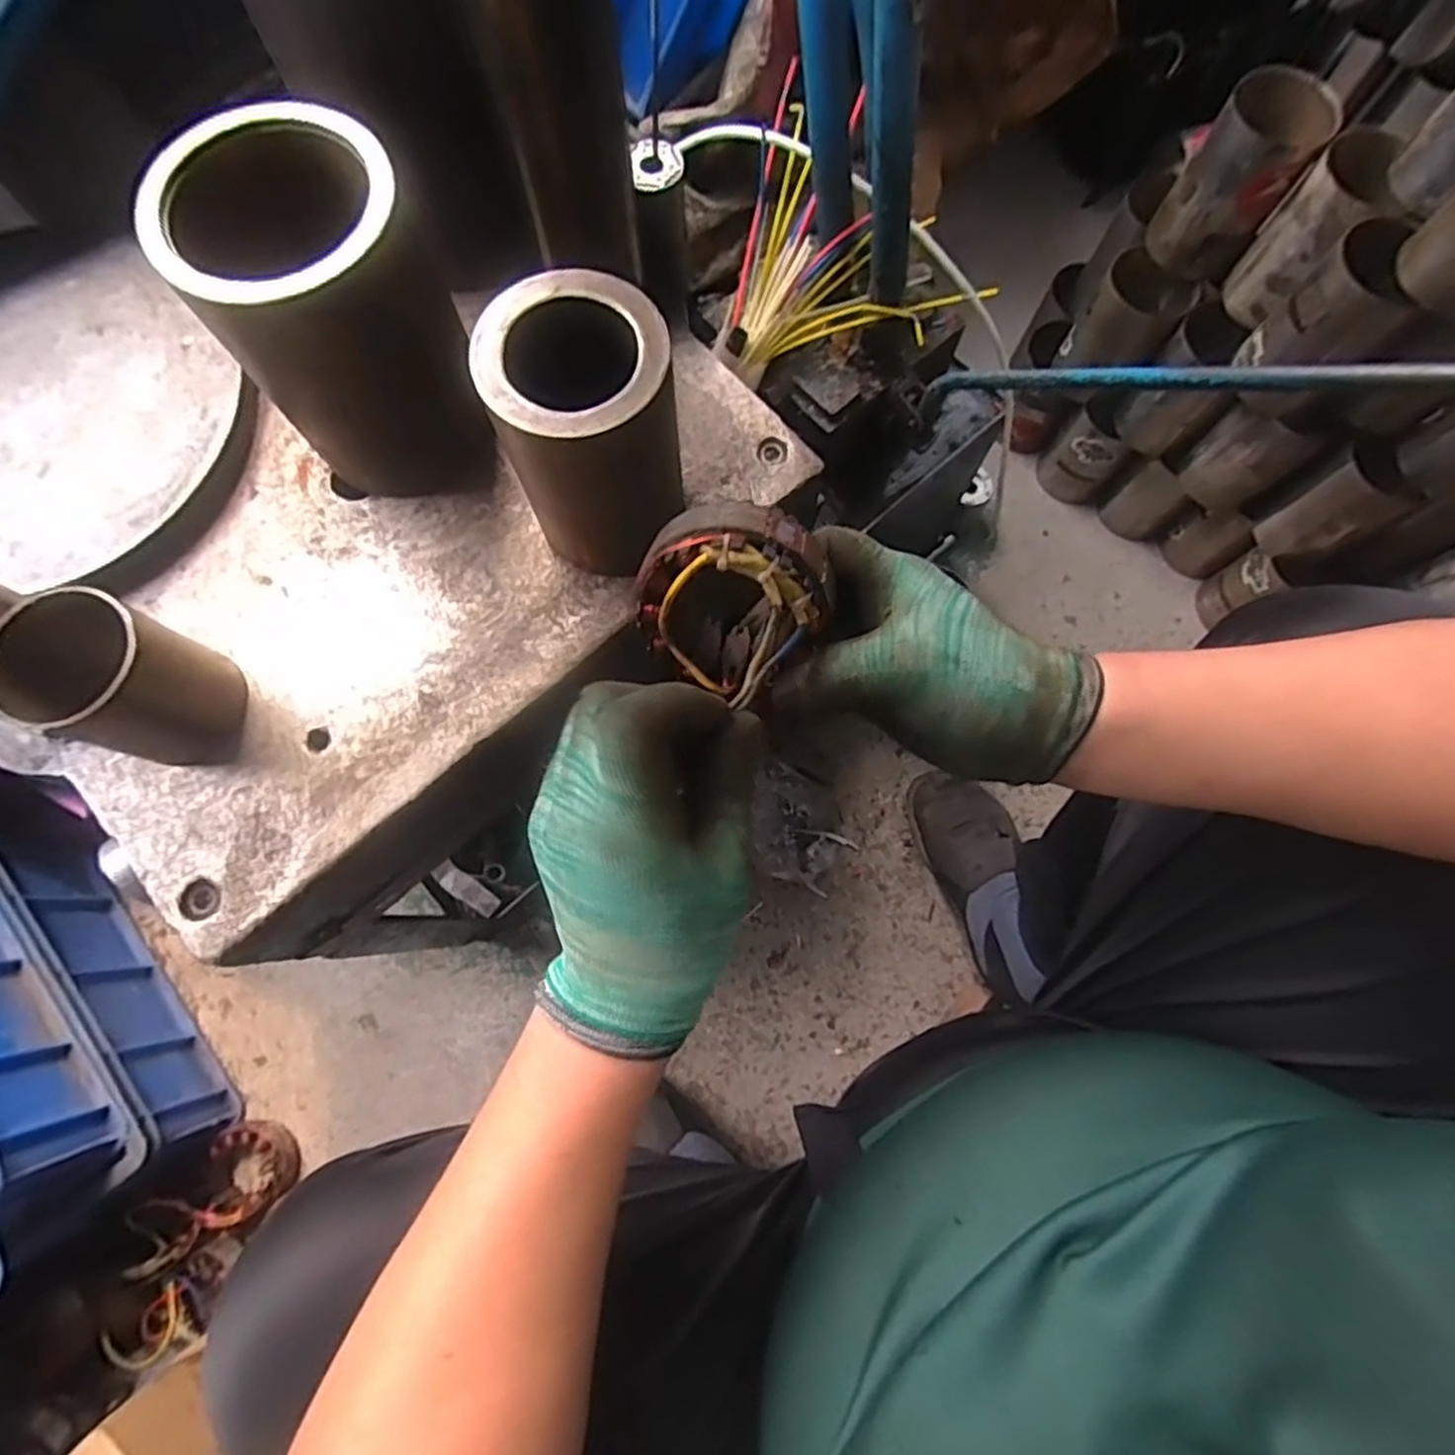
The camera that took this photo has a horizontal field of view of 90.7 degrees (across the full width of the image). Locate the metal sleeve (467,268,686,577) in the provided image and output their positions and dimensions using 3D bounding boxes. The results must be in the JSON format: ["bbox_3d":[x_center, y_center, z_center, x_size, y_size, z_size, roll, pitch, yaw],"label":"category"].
[{"bbox_3d":[-0.069,-0.152,0.376,0.097,0.115,0.093,-18,76,-5],"label":"metal sleeve"}]

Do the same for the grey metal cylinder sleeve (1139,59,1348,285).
[{"bbox_3d":[0.480,-0.518,0.680,0.092,0.136,0.086,37,78,9],"label":"grey metal cylinder sleeve"}]

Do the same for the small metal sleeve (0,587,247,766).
[{"bbox_3d":[-0.313,-0.024,0.378,0.069,0.094,0.069,21,76,5],"label":"small metal sleeve"}]

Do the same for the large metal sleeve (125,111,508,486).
[{"bbox_3d":[-0.203,-0.215,0.388,0.106,0.154,0.109,-18,76,-5],"label":"large metal sleeve"}]

